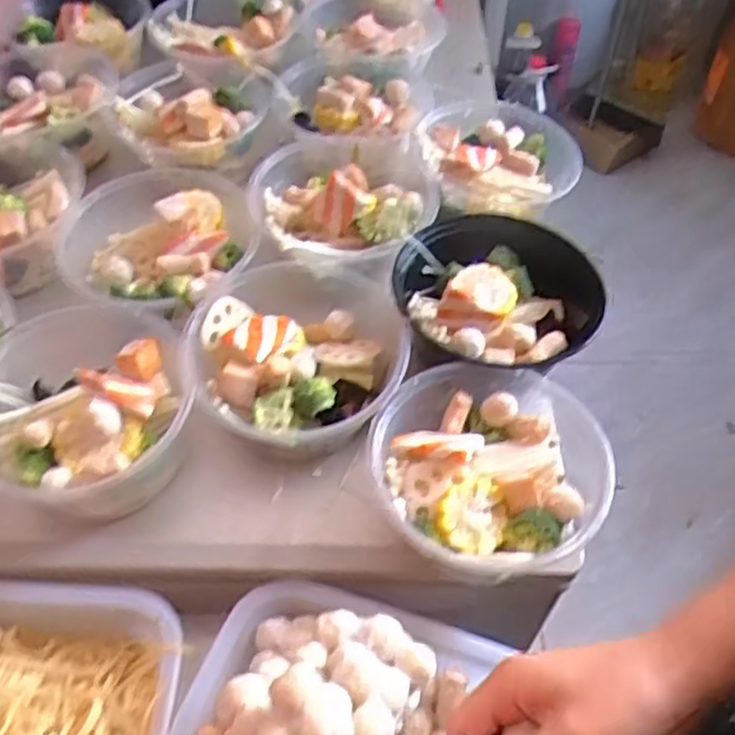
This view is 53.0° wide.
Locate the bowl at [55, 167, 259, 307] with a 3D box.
[{"bbox_3d":[-0.179,-0.096,0.636,0.160,0.073,0.164,0,51,-1],"label":"bowl"}]

